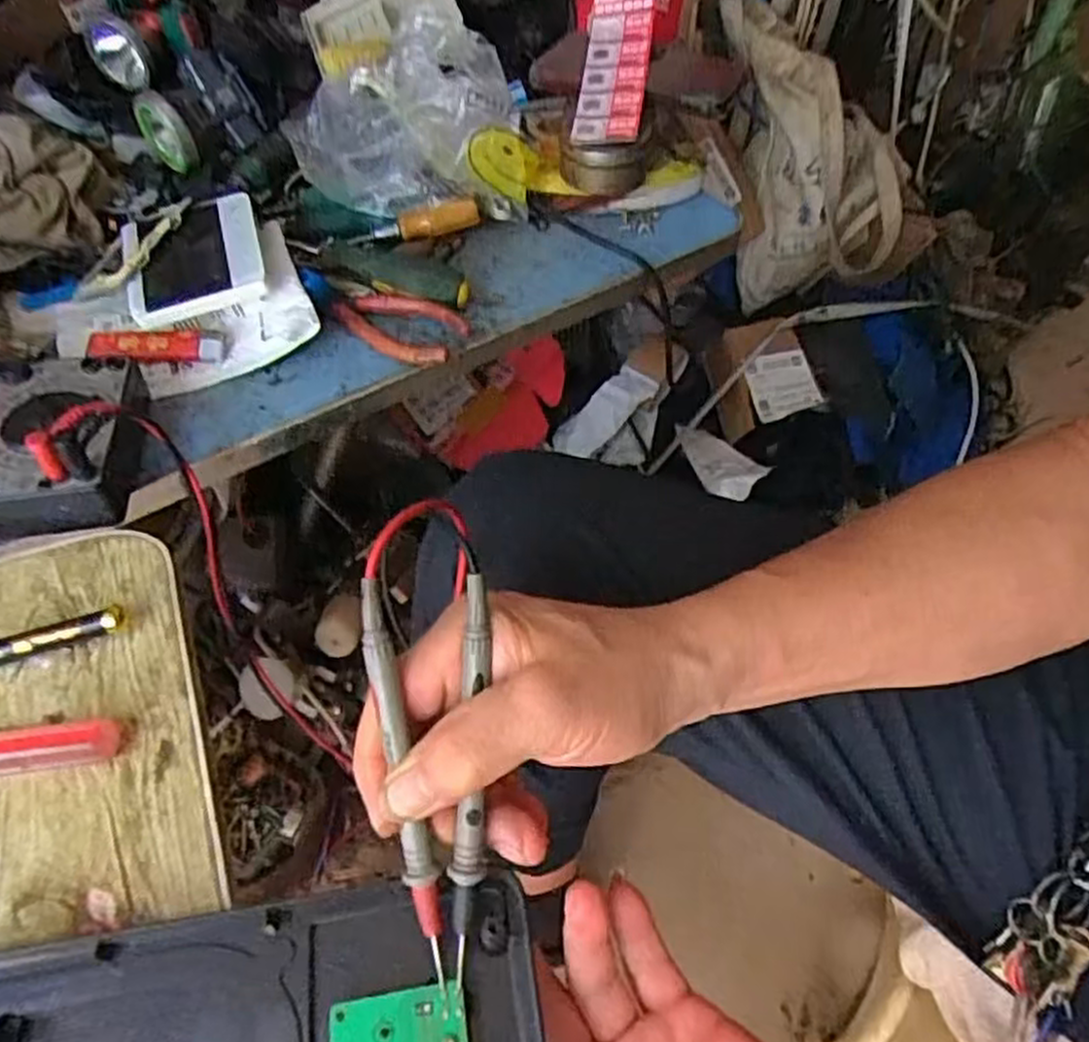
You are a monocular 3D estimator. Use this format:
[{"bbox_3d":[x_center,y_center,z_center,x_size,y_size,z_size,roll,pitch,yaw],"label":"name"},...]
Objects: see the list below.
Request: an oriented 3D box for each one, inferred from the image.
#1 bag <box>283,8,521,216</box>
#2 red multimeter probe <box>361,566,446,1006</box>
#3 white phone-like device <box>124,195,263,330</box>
[{"bbox_3d":[-0.110,-0.308,0.605,0.169,0.083,0.167,-10,53,-11],"label":"bag"},{"bbox_3d":[-0.050,0.094,0.277,0.010,0.006,0.148,-10,93,-11],"label":"red multimeter probe"},{"bbox_3d":[-0.229,-0.173,0.506,0.085,0.013,0.087,-18,67,-6],"label":"white phone-like device"}]

